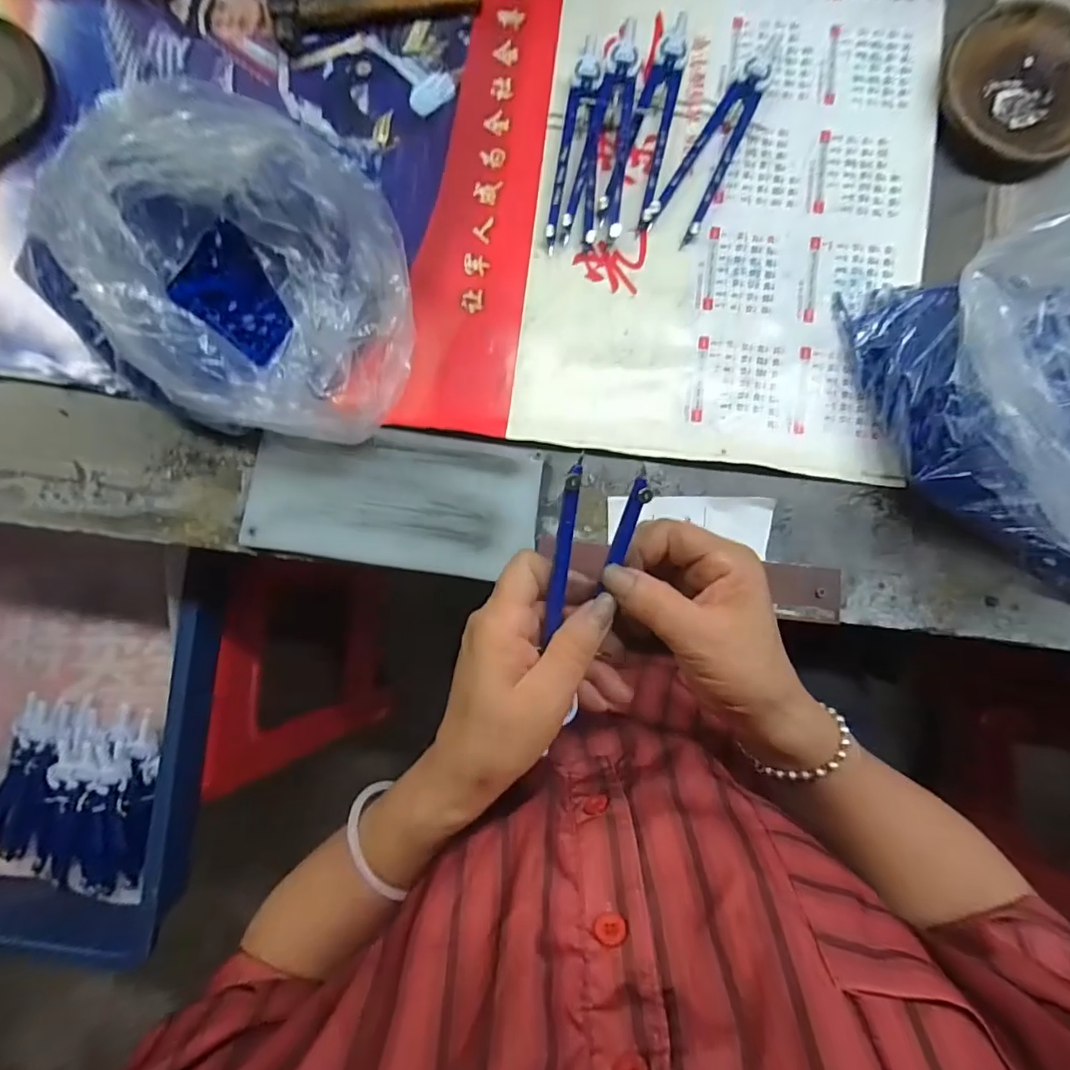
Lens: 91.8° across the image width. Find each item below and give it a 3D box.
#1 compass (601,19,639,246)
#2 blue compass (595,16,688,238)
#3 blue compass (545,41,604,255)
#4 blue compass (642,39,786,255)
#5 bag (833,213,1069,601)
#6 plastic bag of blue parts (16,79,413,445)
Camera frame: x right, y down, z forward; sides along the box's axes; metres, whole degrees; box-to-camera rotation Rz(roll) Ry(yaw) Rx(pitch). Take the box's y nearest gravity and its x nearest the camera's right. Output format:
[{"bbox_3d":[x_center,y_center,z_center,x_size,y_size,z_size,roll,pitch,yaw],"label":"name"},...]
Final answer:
[{"bbox_3d":[0.057,-0.286,0.366,0.023,0.019,0.151,6,85,2],"label":"compass"},{"bbox_3d":[0.084,-0.296,0.371,0.039,0.011,0.158,16,86,2],"label":"blue compass"},{"bbox_3d":[0.029,-0.280,0.372,0.022,0.013,0.152,10,86,2],"label":"blue compass"},{"bbox_3d":[0.137,-0.289,0.369,0.036,0.015,0.169,31,87,3],"label":"blue compass"},{"bbox_3d":[0.320,-0.073,0.312,0.177,0.091,0.232,-12,85,0],"label":"bag"},{"bbox_3d":[-0.165,-0.149,0.319,0.160,0.111,0.168,1,85,1],"label":"plastic bag of blue parts"}]

